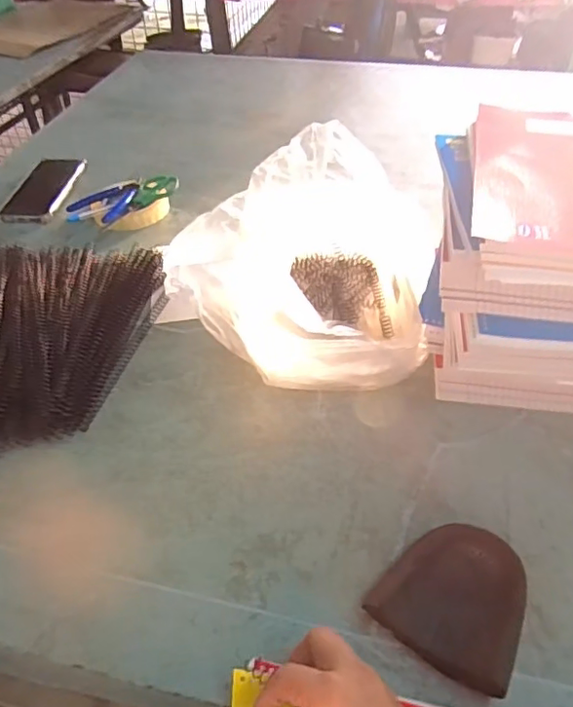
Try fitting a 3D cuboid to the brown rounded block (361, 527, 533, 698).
[{"bbox_3d":[0.121,0.170,0.389,0.094,0.026,0.098,24,51,24],"label":"brown rounded block"}]

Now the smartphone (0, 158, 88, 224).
[{"bbox_3d":[-0.361,-0.249,0.819,0.077,0.011,0.169,3,46,6],"label":"smartphone"}]

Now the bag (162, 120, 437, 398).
[{"bbox_3d":[0.008,-0.105,0.594,0.278,0.119,0.296,6,46,9],"label":"bag"}]

